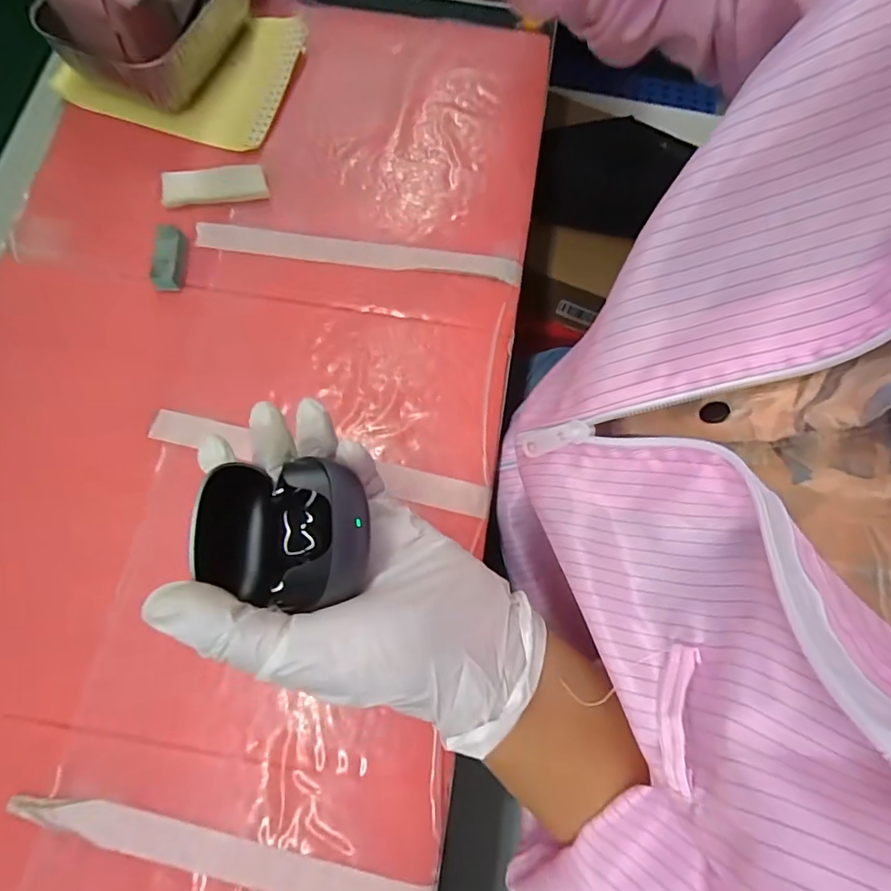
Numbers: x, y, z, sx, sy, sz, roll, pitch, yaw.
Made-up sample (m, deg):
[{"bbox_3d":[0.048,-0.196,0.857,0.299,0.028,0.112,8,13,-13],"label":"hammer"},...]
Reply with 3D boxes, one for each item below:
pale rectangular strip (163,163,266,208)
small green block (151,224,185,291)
[{"bbox_3d":[-0.157,-0.178,0.352,0.069,0.011,0.024,-6,75,-3],"label":"pale rectangular strip"},{"bbox_3d":[-0.179,-0.121,0.334,0.015,0.017,0.041,2,75,-1],"label":"small green block"}]

